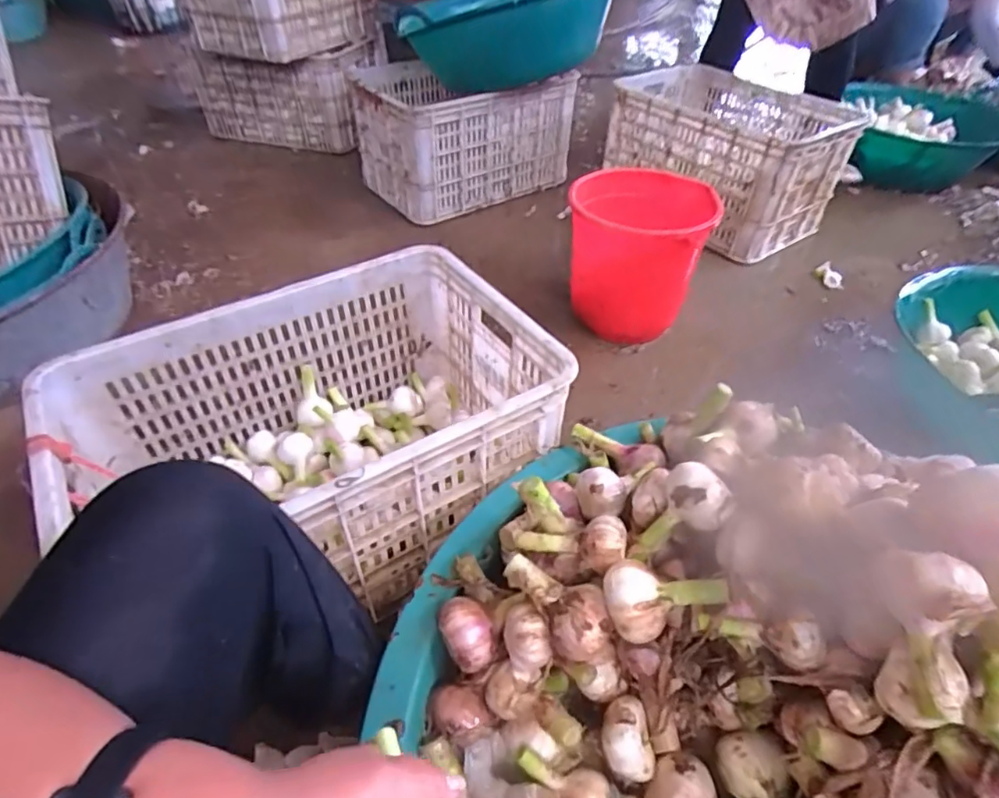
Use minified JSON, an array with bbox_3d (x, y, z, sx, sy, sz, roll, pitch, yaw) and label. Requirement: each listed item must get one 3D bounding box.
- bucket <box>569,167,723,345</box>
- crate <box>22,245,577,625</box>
[{"bbox_3d":[0.269,-0.283,1.144,0.247,0.260,0.269,0,46,0],"label":"bucket"},{"bbox_3d":[-0.216,0.054,0.723,0.530,0.249,0.373,-25,51,-23],"label":"crate"}]

